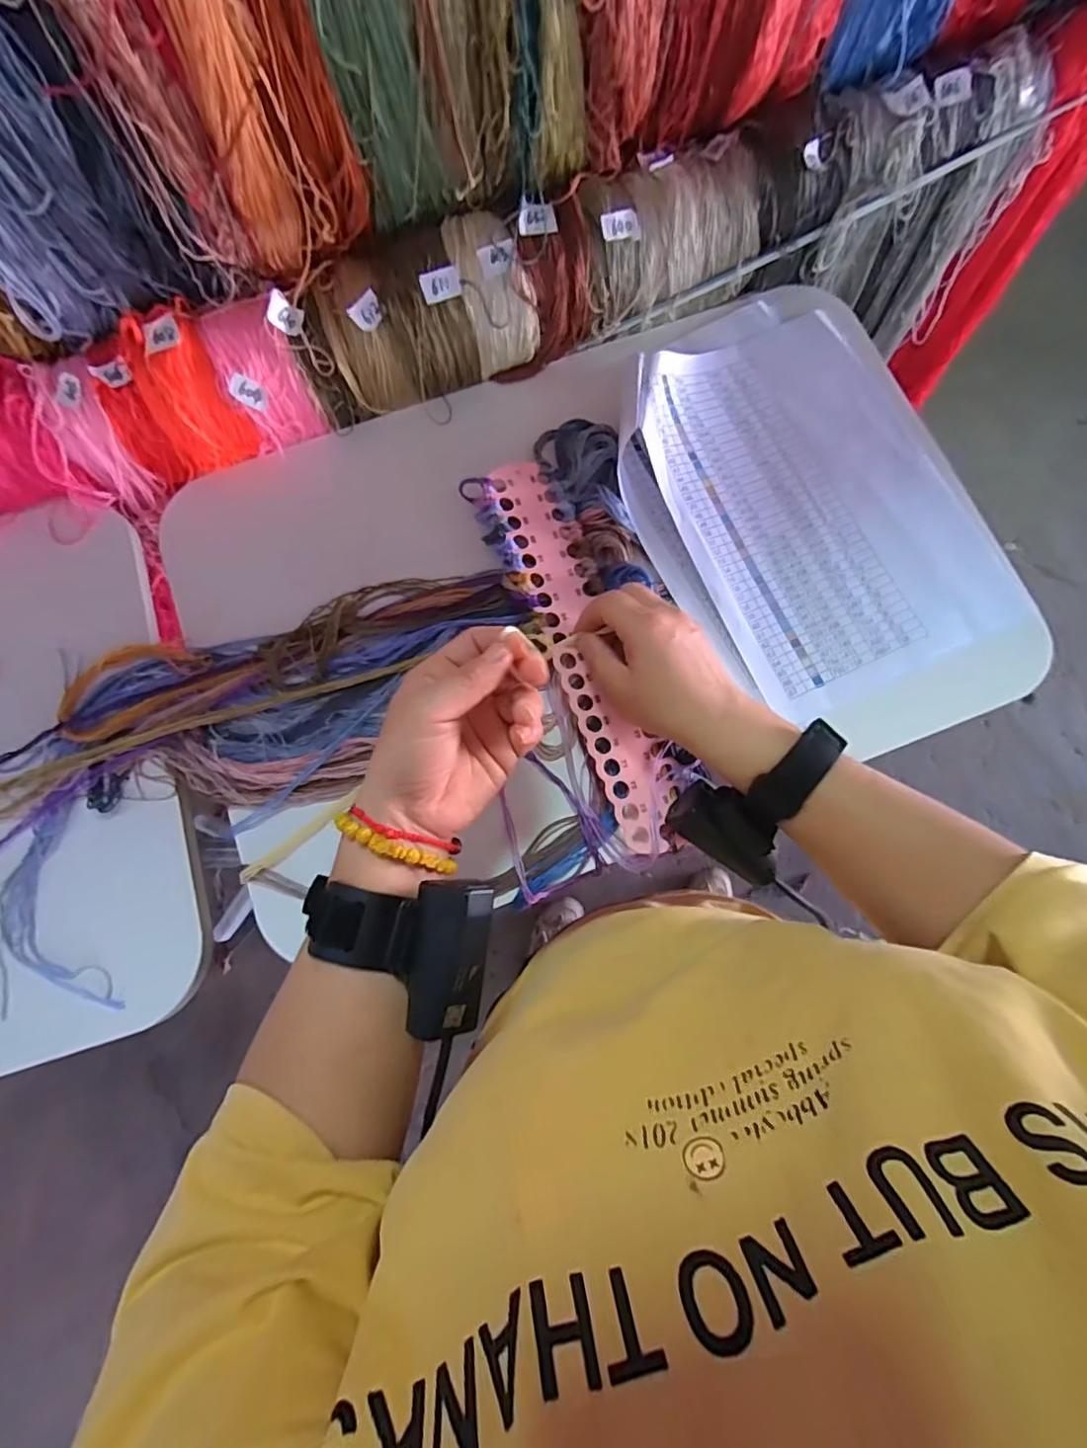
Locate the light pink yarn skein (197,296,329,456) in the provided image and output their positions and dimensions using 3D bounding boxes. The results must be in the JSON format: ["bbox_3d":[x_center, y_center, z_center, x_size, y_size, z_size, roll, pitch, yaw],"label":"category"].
[{"bbox_3d":[-0.199,-0.245,0.420,0.056,0.066,0.062,-22,79,-5],"label":"light pink yarn skein"}]

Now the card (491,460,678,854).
[{"bbox_3d":[0.027,-0.055,0.405,0.048,0.008,0.286,-18,79,-18],"label":"card"}]

